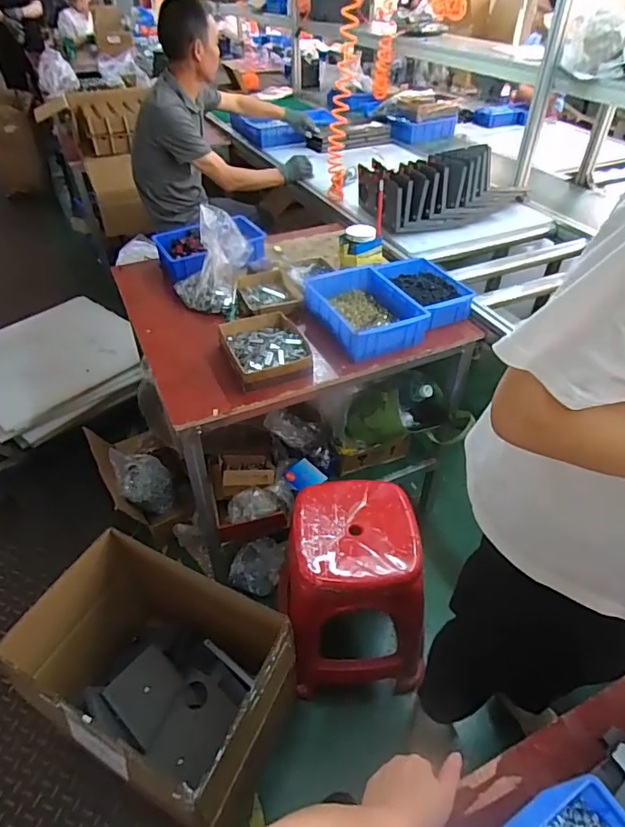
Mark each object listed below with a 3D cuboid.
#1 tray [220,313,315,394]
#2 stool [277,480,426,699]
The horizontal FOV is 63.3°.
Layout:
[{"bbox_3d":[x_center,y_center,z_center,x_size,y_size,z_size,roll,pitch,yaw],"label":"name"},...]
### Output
[{"bbox_3d":[-0.109,-0.154,1.180,0.181,0.043,0.222,-15,44,-15],"label":"tray"},{"bbox_3d":[0.104,0.421,1.240,0.294,0.398,0.336,-2,43,-1],"label":"stool"}]

